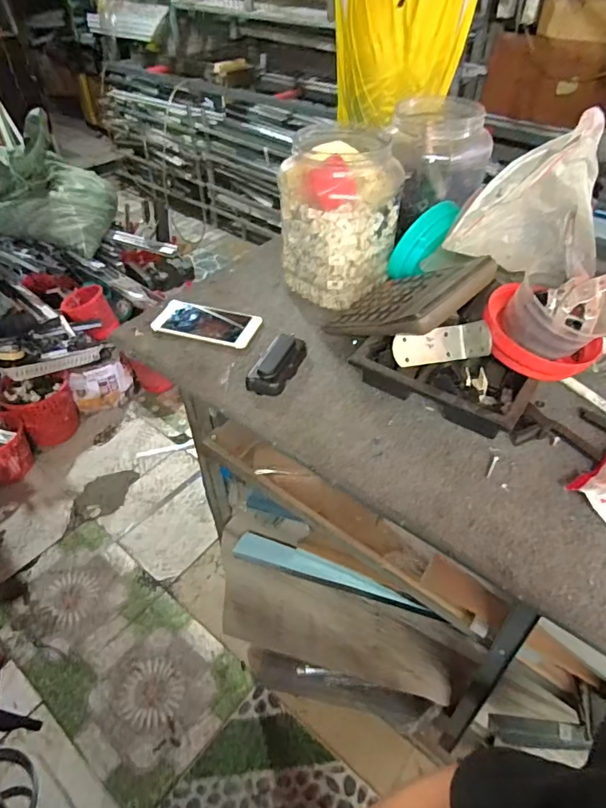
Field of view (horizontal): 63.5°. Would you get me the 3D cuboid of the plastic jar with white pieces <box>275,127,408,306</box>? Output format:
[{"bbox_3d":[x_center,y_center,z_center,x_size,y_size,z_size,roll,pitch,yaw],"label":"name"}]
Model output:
[{"bbox_3d":[0.057,-0.281,0.744,0.167,0.199,0.157,5,44,6],"label":"plastic jar with white pieces"}]

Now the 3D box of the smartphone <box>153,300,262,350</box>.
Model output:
[{"bbox_3d":[-0.144,-0.121,0.738,0.155,0.013,0.078,14,46,14],"label":"smartphone"}]

